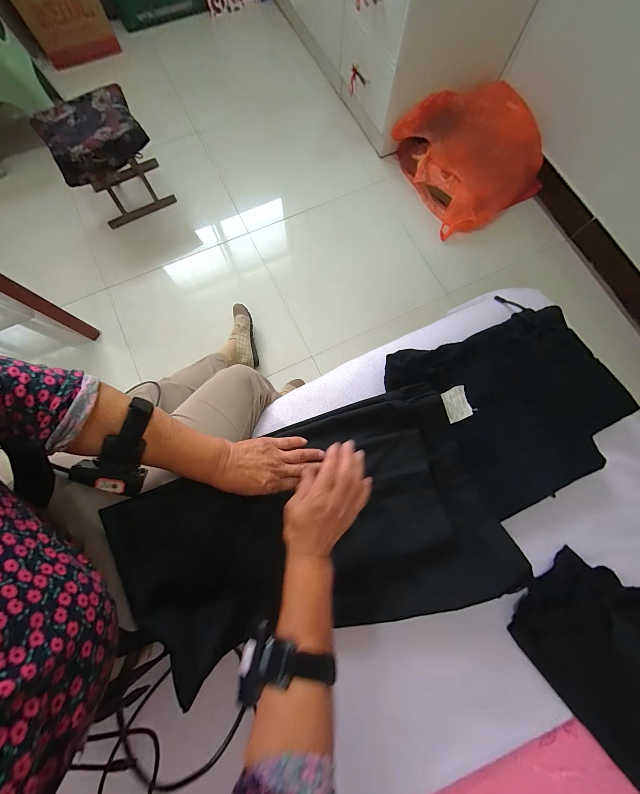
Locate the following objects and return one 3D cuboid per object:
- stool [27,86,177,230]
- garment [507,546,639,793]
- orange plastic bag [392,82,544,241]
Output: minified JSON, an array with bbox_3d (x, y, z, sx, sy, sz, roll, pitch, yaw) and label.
[{"bbox_3d":[-0.777,-0.870,1.058,0.306,0.330,0.247,-30,81,-7],"label":"stool"},{"bbox_3d":[0.429,0.390,0.375,0.175,0.067,0.309,-40,82,-8],"label":"garment"},{"bbox_3d":[0.608,-1.017,1.158,0.440,0.261,0.553,-33,81,-7],"label":"orange plastic bag"}]

